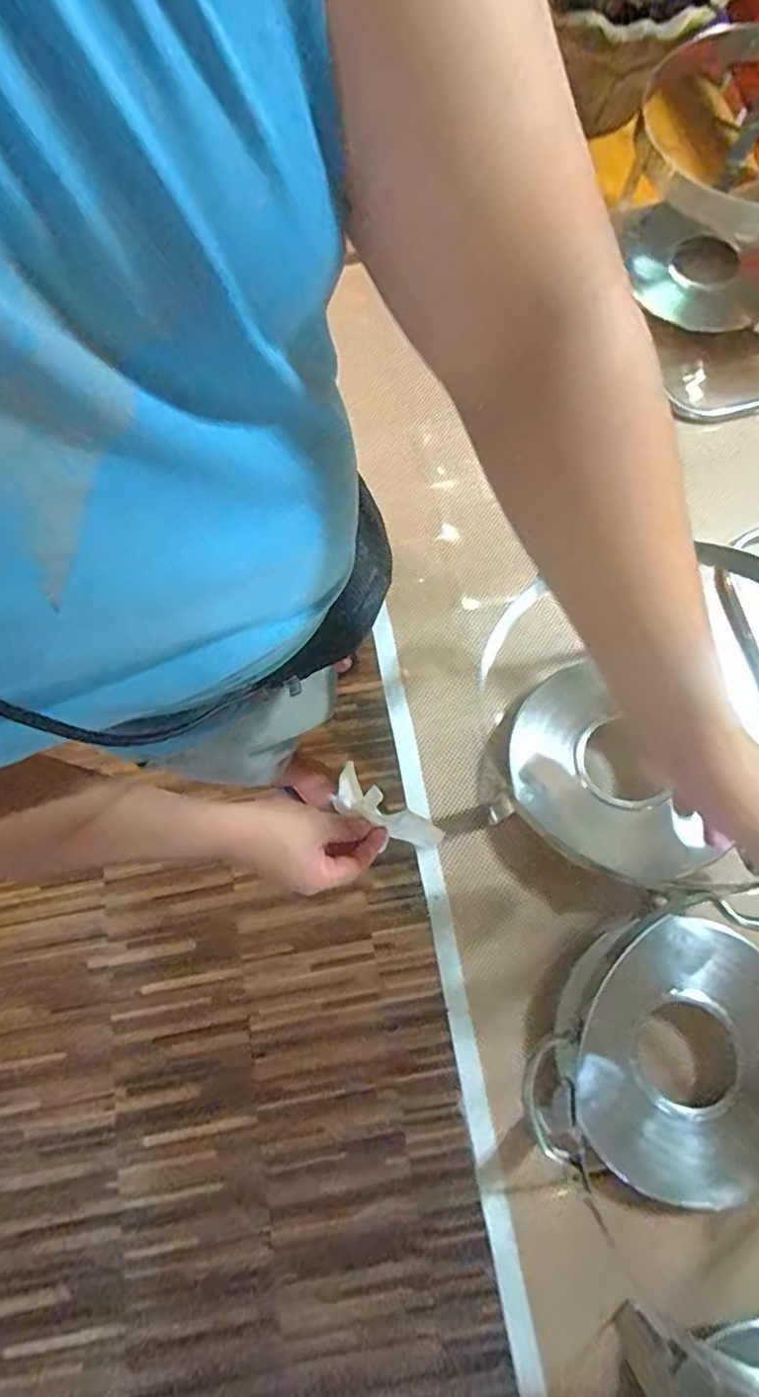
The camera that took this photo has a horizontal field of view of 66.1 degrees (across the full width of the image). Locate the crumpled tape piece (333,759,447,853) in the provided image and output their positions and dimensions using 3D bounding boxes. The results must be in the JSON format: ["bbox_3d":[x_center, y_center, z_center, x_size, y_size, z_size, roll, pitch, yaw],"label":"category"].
[{"bbox_3d":[-0.001,0.109,0.581,0.149,0.042,0.046,27,73,37],"label":"crumpled tape piece"}]

